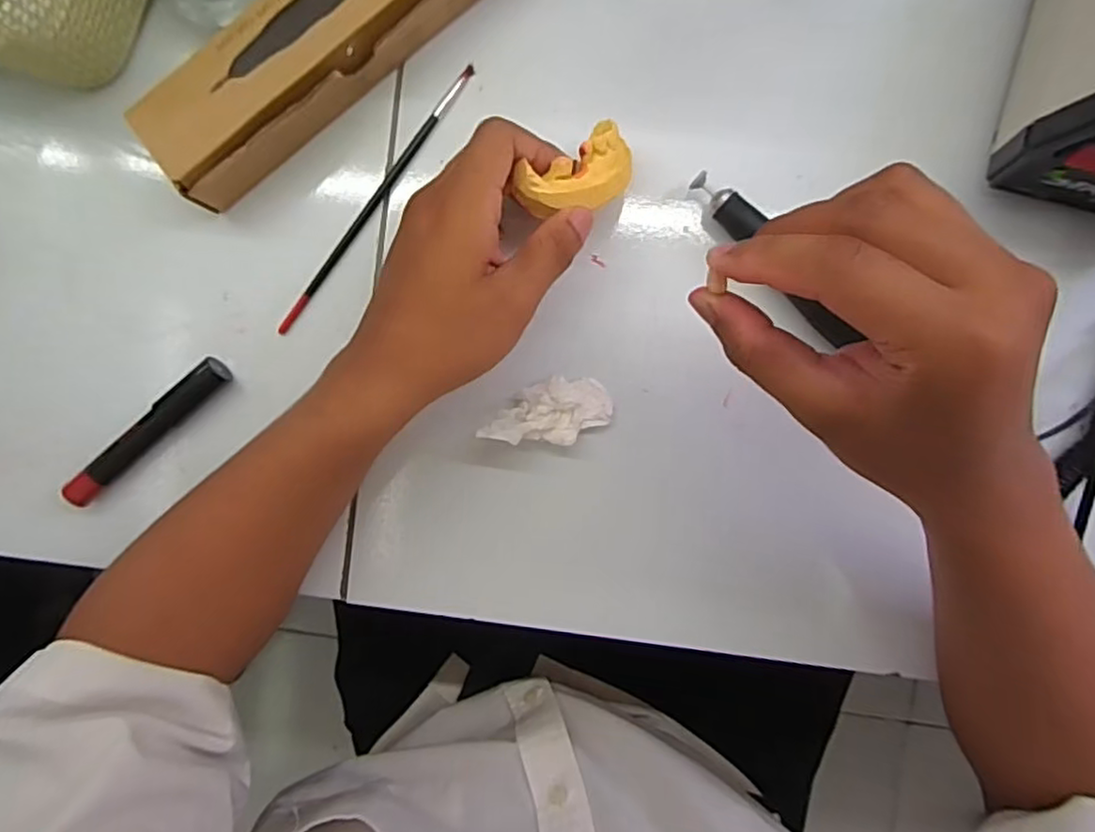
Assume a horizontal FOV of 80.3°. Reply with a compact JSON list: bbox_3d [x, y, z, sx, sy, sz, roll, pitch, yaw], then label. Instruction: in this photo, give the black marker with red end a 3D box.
[{"bbox_3d":[-0.218,0.009,0.353,0.110,0.015,0.014,-40,90,3],"label":"black marker with red end"}]

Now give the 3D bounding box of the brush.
[{"bbox_3d":[-0.093,-0.116,0.349,0.007,0.007,0.172,37,95,-1],"label":"brush"}]

